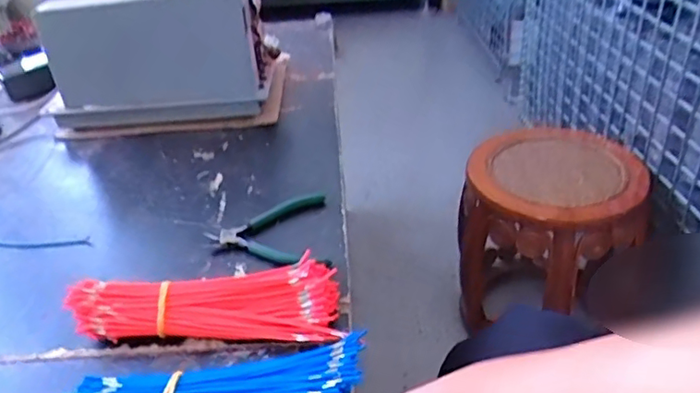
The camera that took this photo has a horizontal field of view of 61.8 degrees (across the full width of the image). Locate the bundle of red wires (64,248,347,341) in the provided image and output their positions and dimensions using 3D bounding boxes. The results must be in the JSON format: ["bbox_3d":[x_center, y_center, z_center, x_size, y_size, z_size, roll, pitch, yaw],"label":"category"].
[{"bbox_3d":[-0.135,0.100,0.567,0.245,0.047,0.083,-1,35,3],"label":"bundle of red wires"}]

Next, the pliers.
[{"bbox_3d":[-0.094,0.044,0.667,0.136,0.012,0.132,-5,35,-3],"label":"pliers"}]

